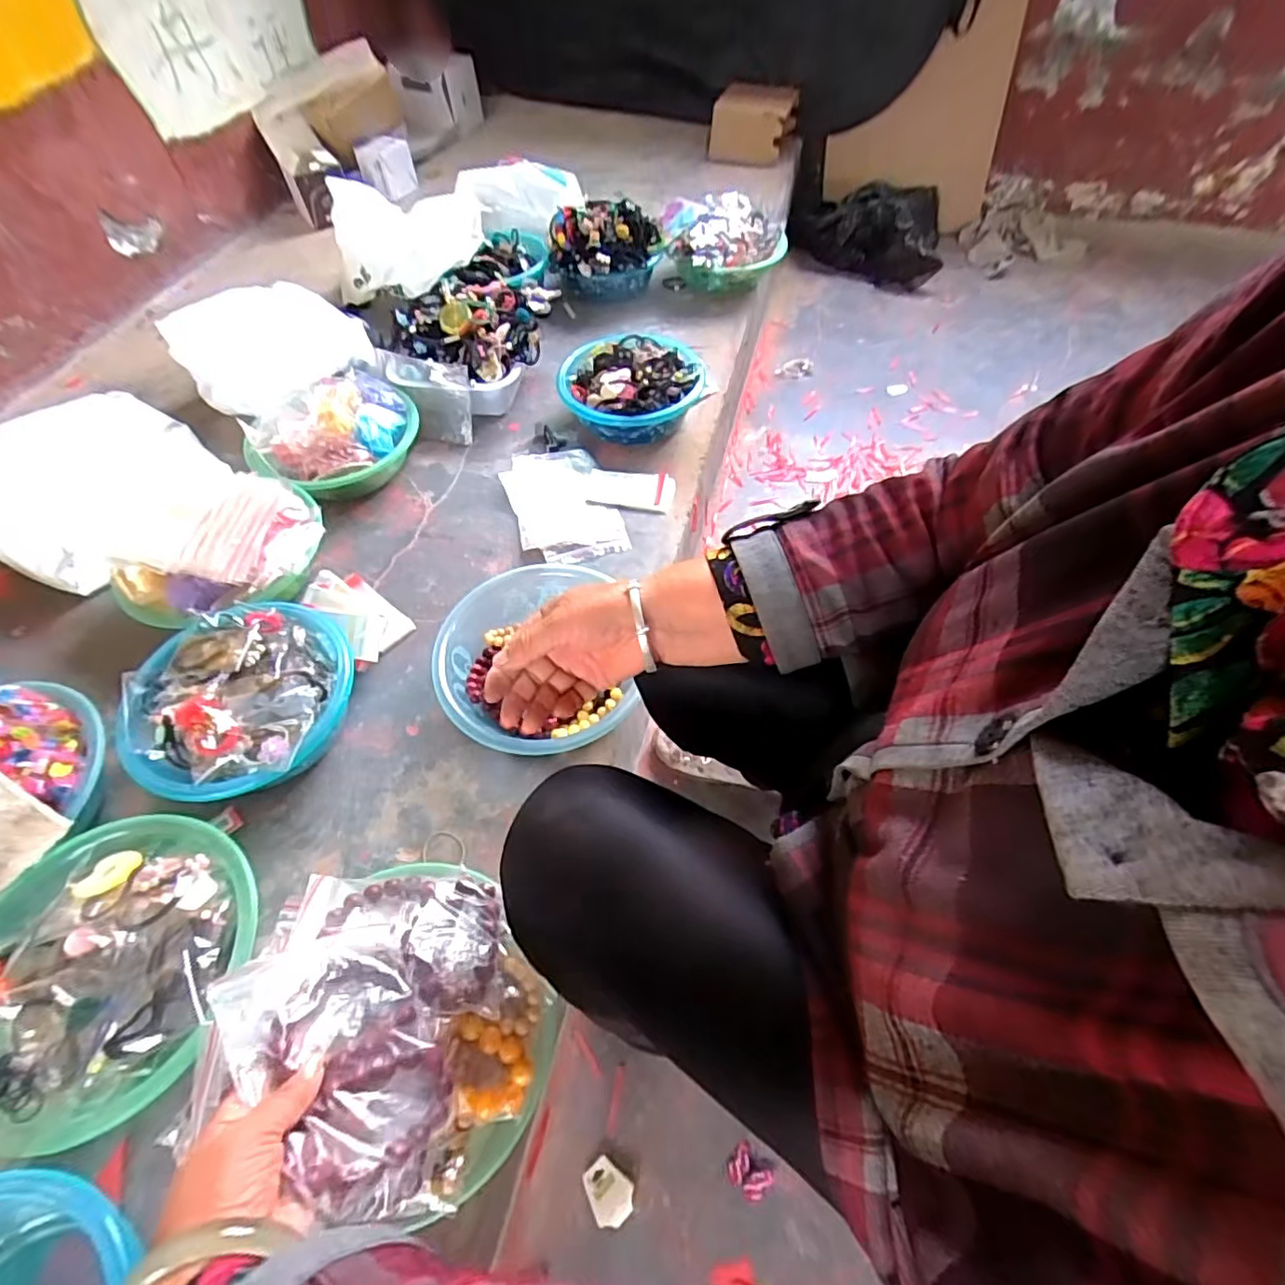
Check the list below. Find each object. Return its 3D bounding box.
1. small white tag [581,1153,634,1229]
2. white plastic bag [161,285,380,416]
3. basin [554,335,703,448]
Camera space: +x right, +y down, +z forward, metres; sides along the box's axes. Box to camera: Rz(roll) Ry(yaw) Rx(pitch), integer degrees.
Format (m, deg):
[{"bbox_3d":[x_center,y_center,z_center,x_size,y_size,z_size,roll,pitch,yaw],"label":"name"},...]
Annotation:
[{"bbox_3d":[-0.035,0.548,0.601,0.043,0.005,0.054,-39,56,-21],"label":"small white tag"},{"bbox_3d":[-0.594,-0.475,0.986,0.273,0.137,0.210,-30,60,-17],"label":"white plastic bag"},{"bbox_3d":[-0.015,-0.399,0.957,0.212,0.085,0.207,-1,56,1],"label":"basin"}]

